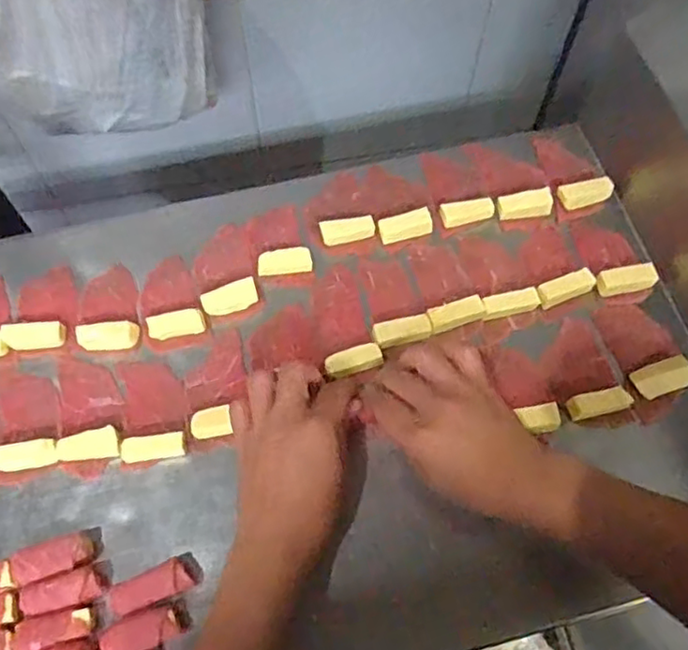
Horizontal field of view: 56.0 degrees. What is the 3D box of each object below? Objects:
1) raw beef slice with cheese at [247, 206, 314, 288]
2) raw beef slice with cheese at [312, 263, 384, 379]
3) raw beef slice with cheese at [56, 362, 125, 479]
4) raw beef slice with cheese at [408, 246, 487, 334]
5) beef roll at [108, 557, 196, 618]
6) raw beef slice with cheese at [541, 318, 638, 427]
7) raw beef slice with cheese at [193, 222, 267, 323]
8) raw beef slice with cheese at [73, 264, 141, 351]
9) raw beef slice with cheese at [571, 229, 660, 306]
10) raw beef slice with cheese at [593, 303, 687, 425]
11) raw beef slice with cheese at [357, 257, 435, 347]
[{"bbox_3d":[-0.058,-0.070,0.581,0.047,0.009,0.077,-15,65,-8],"label":"raw beef slice with cheese"},{"bbox_3d":[-0.003,-0.005,0.555,0.046,0.013,0.103,-15,65,-8],"label":"raw beef slice with cheese"},{"bbox_3d":[-0.204,0.071,0.517,0.049,0.011,0.096,-12,64,-6],"label":"raw beef slice with cheese"},{"bbox_3d":[0.090,-0.038,0.566,0.049,0.013,0.089,-11,64,-6],"label":"raw beef slice with cheese"},{"bbox_3d":[-0.136,0.187,0.460,0.056,0.024,0.023,-21,66,-11],"label":"beef roll"},{"bbox_3d":[0.196,0.038,0.529,0.053,0.018,0.097,-11,64,-6],"label":"raw beef slice with cheese"},{"bbox_3d":[-0.103,-0.045,0.564,0.051,0.012,0.090,-16,65,-8],"label":"raw beef slice with cheese"},{"bbox_3d":[-0.203,-0.016,0.555,0.052,0.012,0.083,-12,64,-6],"label":"raw beef slice with cheese"},{"bbox_3d":[0.241,-0.057,0.568,0.055,0.020,0.076,-9,64,-5],"label":"raw beef slice with cheese"},{"bbox_3d":[0.256,0.023,0.535,0.058,0.023,0.101,-12,64,-6],"label":"raw beef slice with cheese"},{"bbox_3d":[0.043,-0.023,0.560,0.047,0.017,0.086,-9,64,-5],"label":"raw beef slice with cheese"}]

